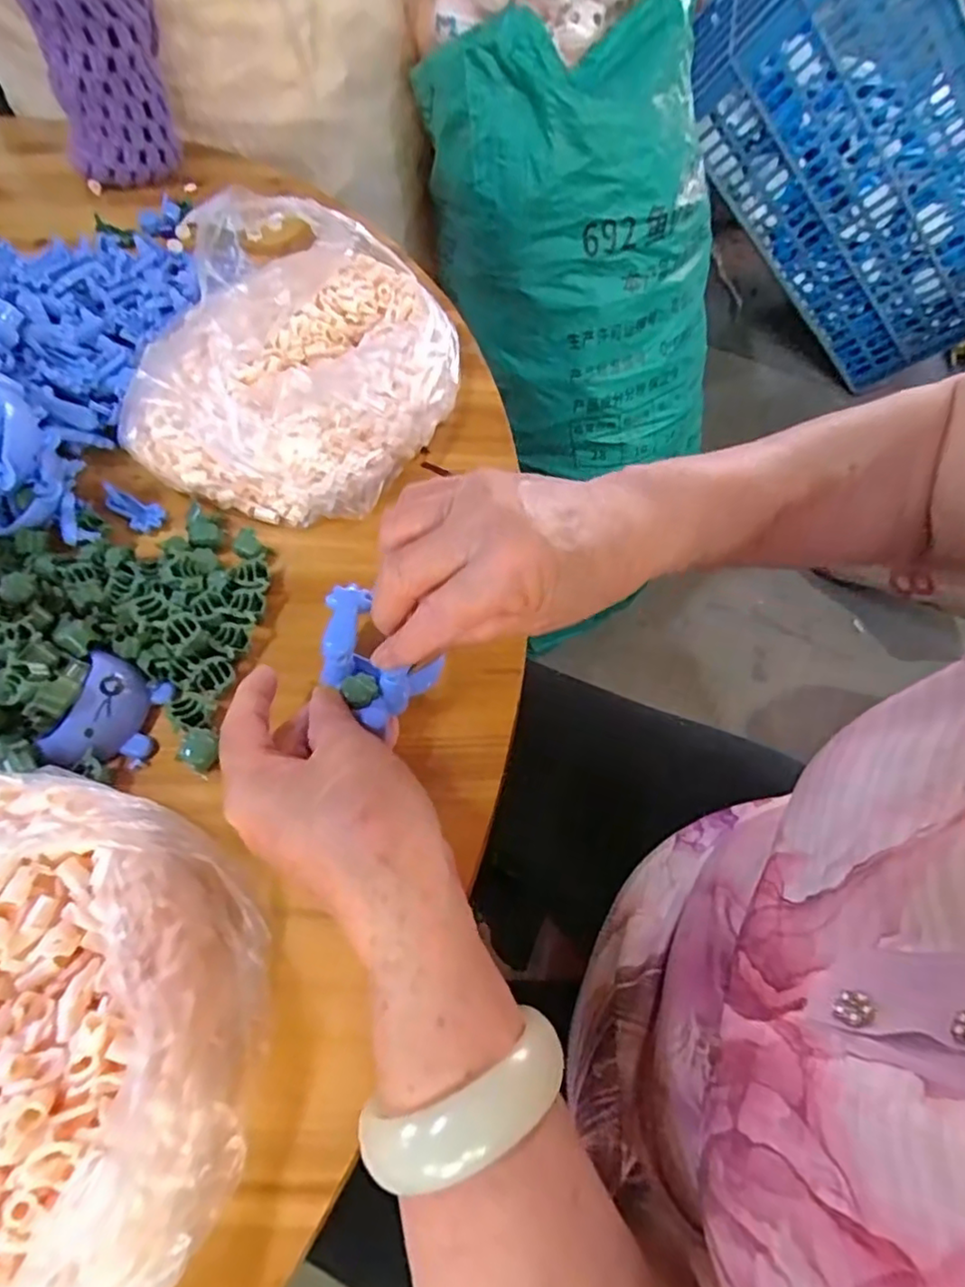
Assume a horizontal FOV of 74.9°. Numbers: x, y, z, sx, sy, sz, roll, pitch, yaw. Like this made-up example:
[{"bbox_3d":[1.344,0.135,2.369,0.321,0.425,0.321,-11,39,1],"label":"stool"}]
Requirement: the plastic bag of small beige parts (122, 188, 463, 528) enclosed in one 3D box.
[{"bbox_3d":[-0.109,-0.182,0.384,0.161,0.086,0.209,22,61,12],"label":"plastic bag of small beige parts"}]

